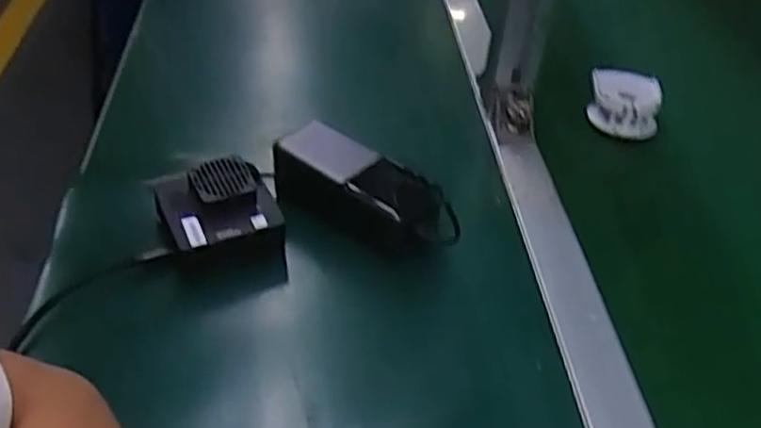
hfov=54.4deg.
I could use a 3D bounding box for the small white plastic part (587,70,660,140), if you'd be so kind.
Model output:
[{"bbox_3d":[0.232,-0.109,0.706,0.066,0.036,0.076,13,40,12],"label":"small white plastic part"}]

